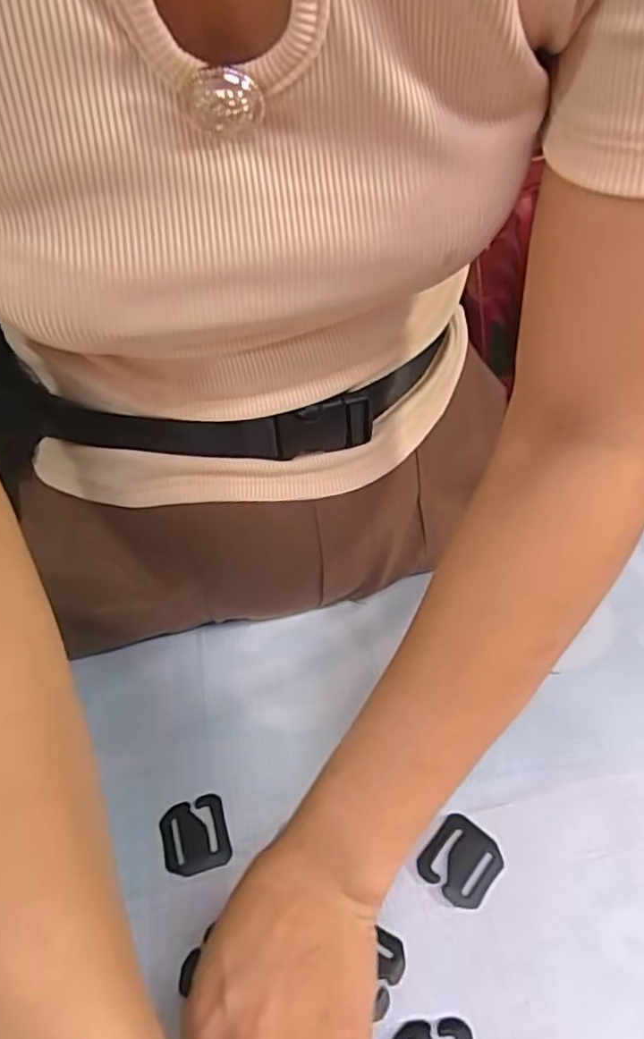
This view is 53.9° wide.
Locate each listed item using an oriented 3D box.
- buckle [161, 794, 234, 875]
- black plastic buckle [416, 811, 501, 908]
[{"bbox_3d":[-0.070,0.172,0.346,0.034,0.004,0.038,-15,44,-11],"label":"buckle"},{"bbox_3d":[0.072,0.175,0.326,0.036,0.004,0.038,29,53,31],"label":"black plastic buckle"}]

